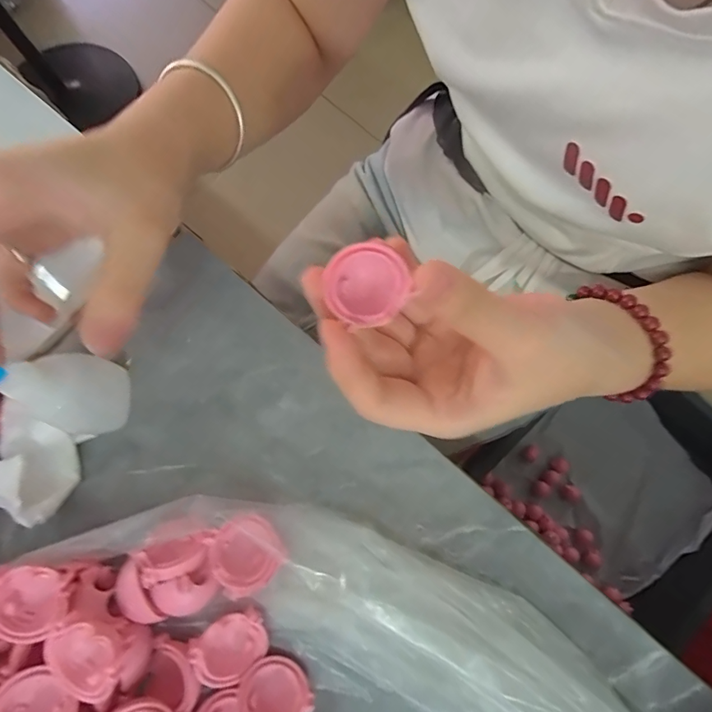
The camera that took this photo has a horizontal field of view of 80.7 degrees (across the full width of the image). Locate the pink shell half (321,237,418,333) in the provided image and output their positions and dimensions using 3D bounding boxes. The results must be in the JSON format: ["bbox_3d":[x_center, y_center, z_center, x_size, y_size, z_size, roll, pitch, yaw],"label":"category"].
[{"bbox_3d":[0.003,-0.025,0.152,0.028,0.013,0.027,-37,78,-8],"label":"pink shell half"}]

